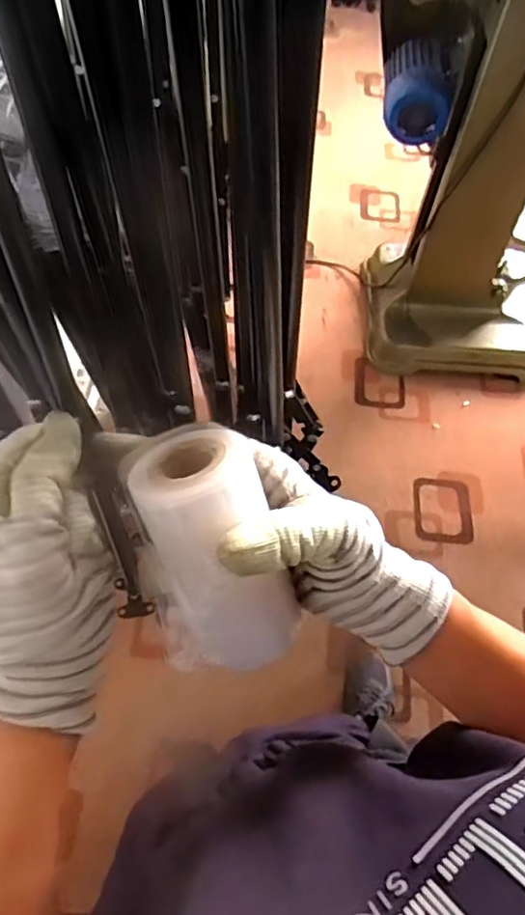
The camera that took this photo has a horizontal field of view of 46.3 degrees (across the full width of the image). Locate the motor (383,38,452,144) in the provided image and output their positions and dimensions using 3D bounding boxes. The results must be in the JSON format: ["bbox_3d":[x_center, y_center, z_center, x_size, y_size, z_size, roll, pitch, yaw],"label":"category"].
[{"bbox_3d":[0.336,-0.799,1.345,0.149,0.137,0.147,11,59,4],"label":"motor"}]

